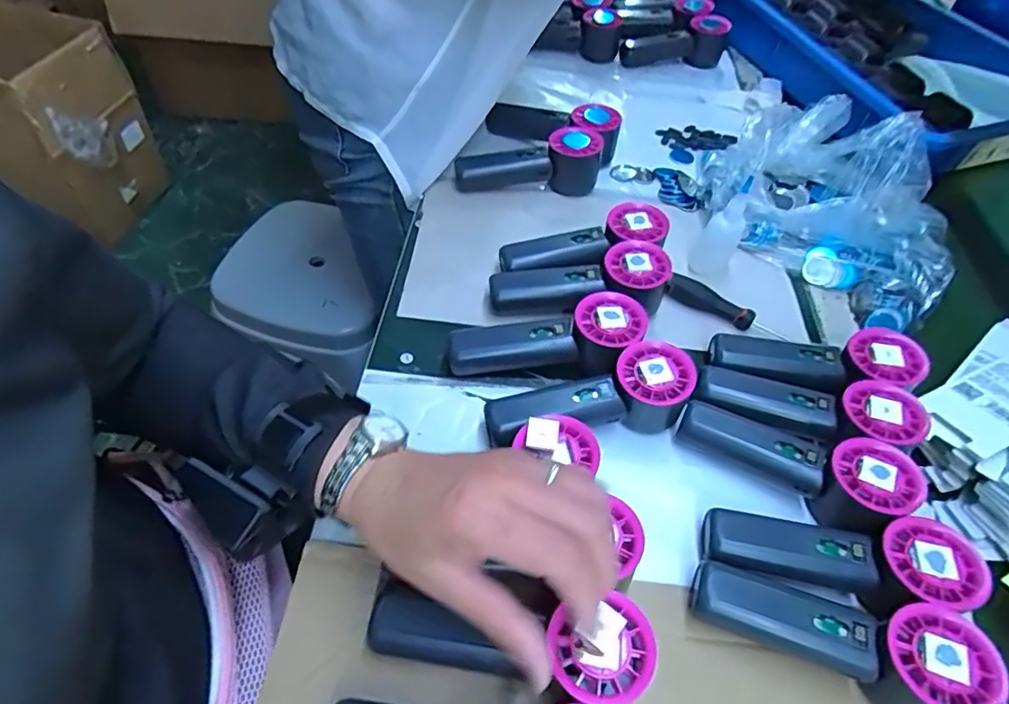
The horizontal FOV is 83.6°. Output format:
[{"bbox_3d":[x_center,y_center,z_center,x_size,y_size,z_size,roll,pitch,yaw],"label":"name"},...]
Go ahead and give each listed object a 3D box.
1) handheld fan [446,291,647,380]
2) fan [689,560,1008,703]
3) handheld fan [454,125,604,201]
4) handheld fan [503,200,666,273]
[{"bbox_3d":[0.035,-0.003,0.453,0.152,0.054,0.074,-9,55,-15],"label":"handheld fan"},{"bbox_3d":[0.195,0.162,0.337,0.150,0.057,0.053,25,53,11],"label":"fan"},{"bbox_3d":[0.025,-0.207,0.614,0.156,0.054,0.062,-2,53,-10],"label":"handheld fan"},{"bbox_3d":[0.074,-0.097,0.531,0.155,0.056,0.059,-10,55,-15],"label":"handheld fan"}]

